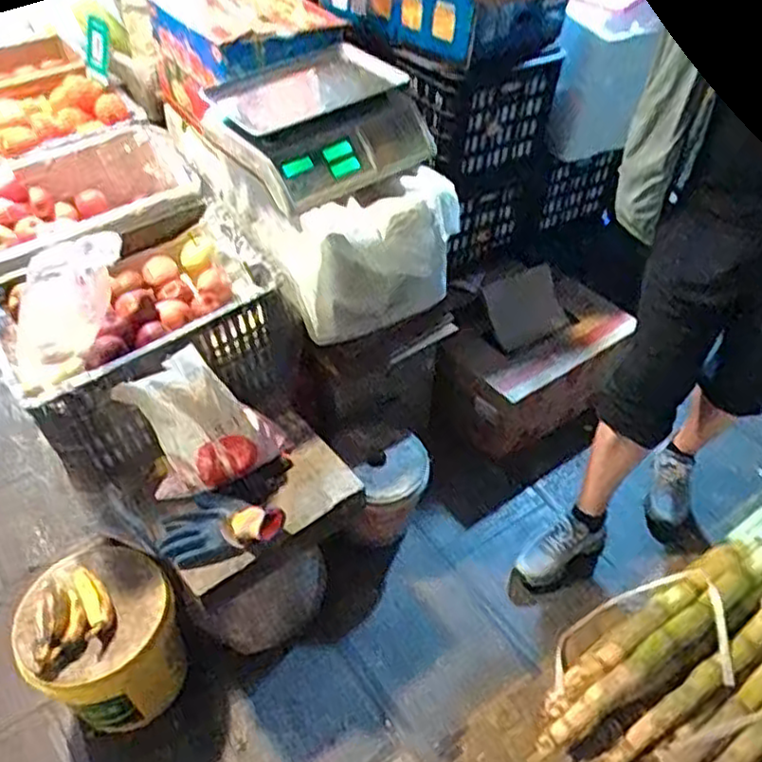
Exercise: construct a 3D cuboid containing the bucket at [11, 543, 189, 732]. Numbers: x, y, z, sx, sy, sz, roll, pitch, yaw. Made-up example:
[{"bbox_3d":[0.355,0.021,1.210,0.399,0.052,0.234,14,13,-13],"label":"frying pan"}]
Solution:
[{"bbox_3d":[-0.500,0.463,1.327,0.243,0.289,0.266,0,46,0],"label":"bucket"}]

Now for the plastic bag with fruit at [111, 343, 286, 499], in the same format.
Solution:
[{"bbox_3d":[-0.308,0.075,1.274,0.254,0.230,0.126,-16,48,-15],"label":"plastic bag with fruit"}]

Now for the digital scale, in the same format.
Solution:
[{"bbox_3d":[-0.098,-0.494,1.373,0.312,0.132,0.362,35,55,29],"label":"digital scale"}]

